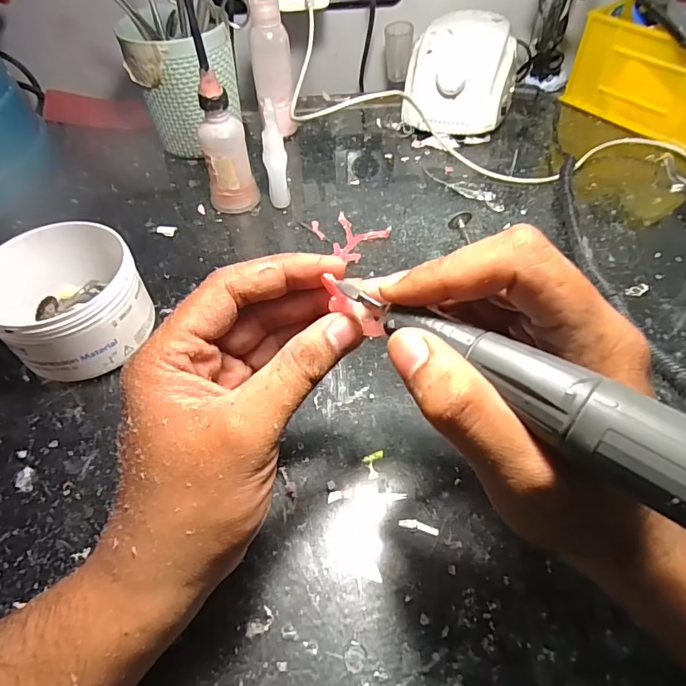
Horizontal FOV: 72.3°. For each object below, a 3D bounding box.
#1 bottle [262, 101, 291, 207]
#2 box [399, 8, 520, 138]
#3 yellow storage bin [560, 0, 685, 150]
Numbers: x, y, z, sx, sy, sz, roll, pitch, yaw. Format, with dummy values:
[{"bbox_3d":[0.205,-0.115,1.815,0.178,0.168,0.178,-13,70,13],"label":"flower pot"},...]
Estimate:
[{"bbox_3d":[-0.057,-0.156,0.398,0.018,0.084,0.022,-6,52,-3],"label":"bottle"},{"bbox_3d":[0.126,-0.278,0.492,0.105,0.079,0.127,14,54,12],"label":"box"},{"bbox_3d":[0.335,-0.273,0.479,0.099,0.087,0.170,-31,58,-21],"label":"yellow storage bin"}]

